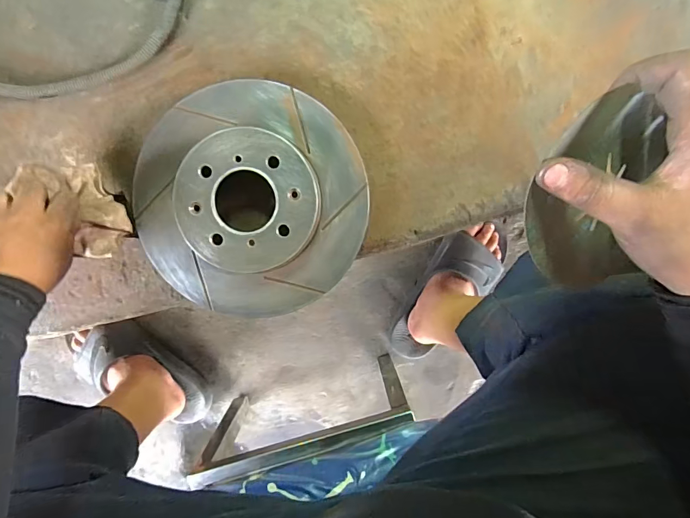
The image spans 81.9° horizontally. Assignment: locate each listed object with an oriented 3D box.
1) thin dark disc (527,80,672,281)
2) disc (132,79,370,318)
[{"bbox_3d":[0.143,-0.036,0.227,0.098,0.008,0.109,-7,110,-21],"label":"thin dark disc"},{"bbox_3d":[-0.101,-0.063,0.436,0.243,0.046,0.244,0,96,-1],"label":"disc"}]

